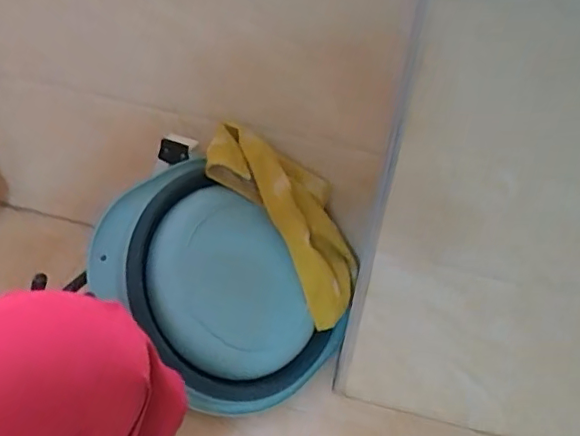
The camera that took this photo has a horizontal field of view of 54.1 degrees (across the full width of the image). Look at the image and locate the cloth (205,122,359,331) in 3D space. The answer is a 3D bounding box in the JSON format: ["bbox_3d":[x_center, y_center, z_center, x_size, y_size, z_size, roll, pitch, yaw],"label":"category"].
[{"bbox_3d":[0.005,-0.005,0.862,0.329,0.074,0.138,55,41,-11],"label":"cloth"}]

